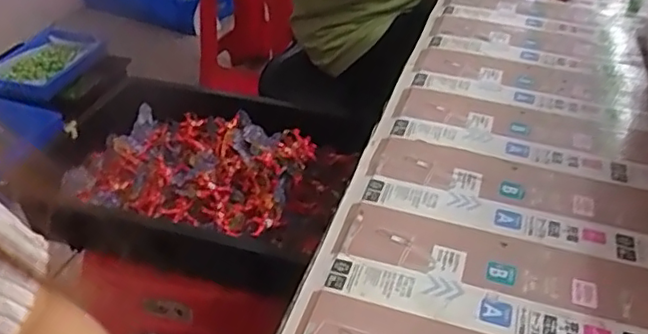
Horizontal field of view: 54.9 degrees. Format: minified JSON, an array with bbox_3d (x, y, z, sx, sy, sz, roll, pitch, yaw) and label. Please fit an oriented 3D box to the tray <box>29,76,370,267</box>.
[{"bbox_3d":[-0.159,0.001,0.858,0.370,0.073,0.276,10,38,14],"label":"tray"}]

